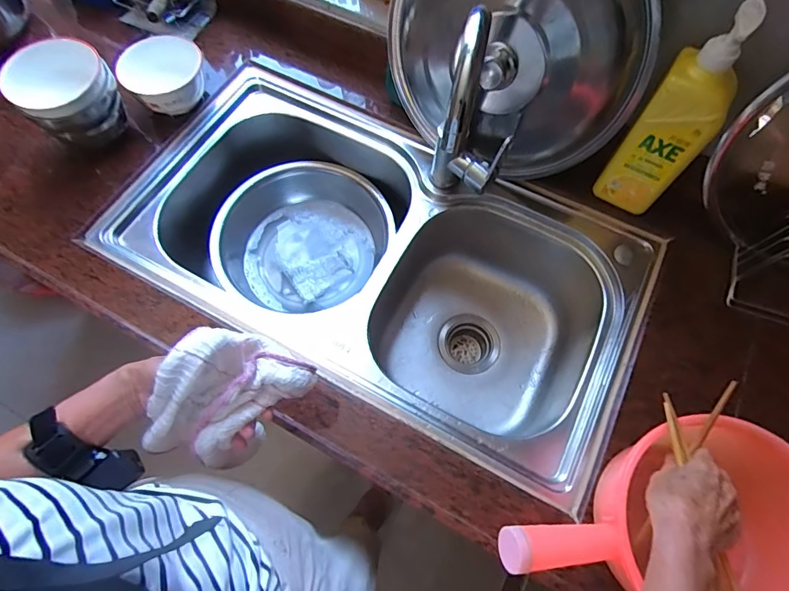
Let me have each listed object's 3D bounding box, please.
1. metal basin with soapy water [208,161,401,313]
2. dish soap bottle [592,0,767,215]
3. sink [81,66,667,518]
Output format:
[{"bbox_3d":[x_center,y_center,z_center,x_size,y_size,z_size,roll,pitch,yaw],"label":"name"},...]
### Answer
[{"bbox_3d":[-0.168,-0.113,0.834,0.302,0.107,0.282,0,67,0],"label":"metal basin with soapy water"},{"bbox_3d":[0.348,-0.203,0.560,0.084,0.294,0.050,37,71,14],"label":"dish soap bottle"},{"bbox_3d":[-0.024,-0.039,0.749,0.766,0.208,0.420,27,69,11],"label":"sink"}]

